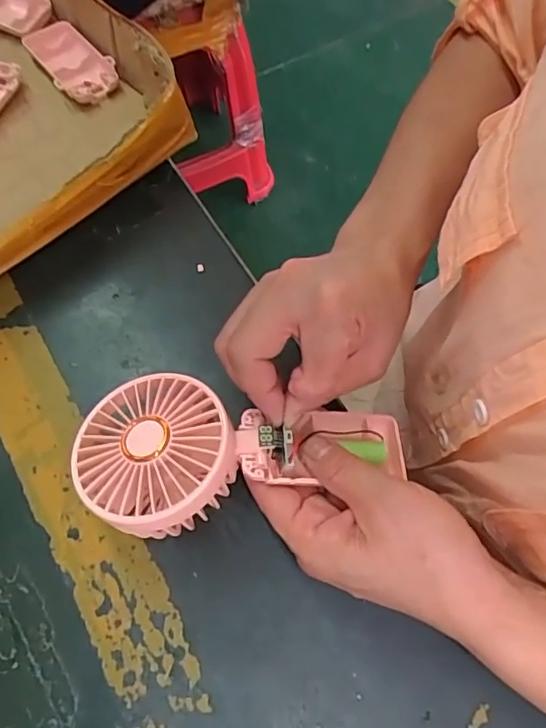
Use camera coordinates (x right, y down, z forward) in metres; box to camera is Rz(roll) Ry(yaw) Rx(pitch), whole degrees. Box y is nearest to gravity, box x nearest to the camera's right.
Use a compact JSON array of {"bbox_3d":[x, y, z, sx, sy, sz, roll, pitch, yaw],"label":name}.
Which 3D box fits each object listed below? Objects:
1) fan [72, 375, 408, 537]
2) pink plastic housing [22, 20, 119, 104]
[{"bbox_3d":[-0.015,0.045,0.307,0.180,0.032,0.087,-2,64,-11],"label":"fan"},{"bbox_3d":[-0.169,-0.260,0.470,0.050,0.028,0.084,-33,69,-17],"label":"pink plastic housing"}]

